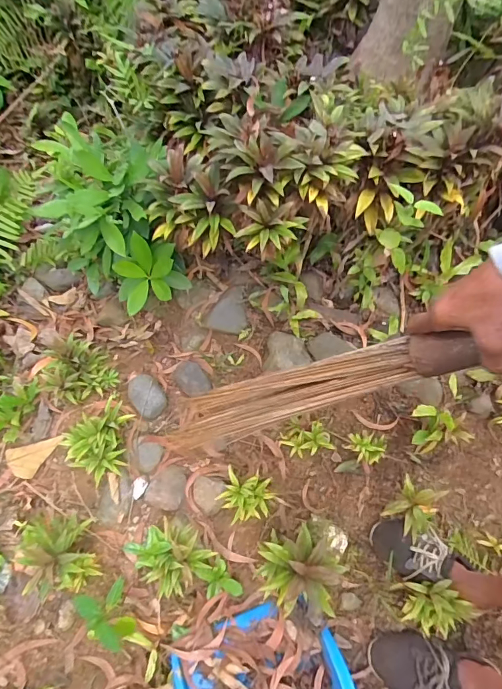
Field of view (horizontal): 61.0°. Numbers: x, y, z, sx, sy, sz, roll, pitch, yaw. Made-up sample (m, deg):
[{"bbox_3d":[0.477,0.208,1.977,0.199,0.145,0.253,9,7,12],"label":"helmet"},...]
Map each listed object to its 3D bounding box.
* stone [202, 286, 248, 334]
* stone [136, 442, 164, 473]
[{"bbox_3d":[-0.074,-0.100,1.215,0.120,0.080,0.135,-2,62,-3],"label":"stone"},{"bbox_3d":[-0.248,0.271,1.034,0.058,0.022,0.071,10,62,3],"label":"stone"}]

